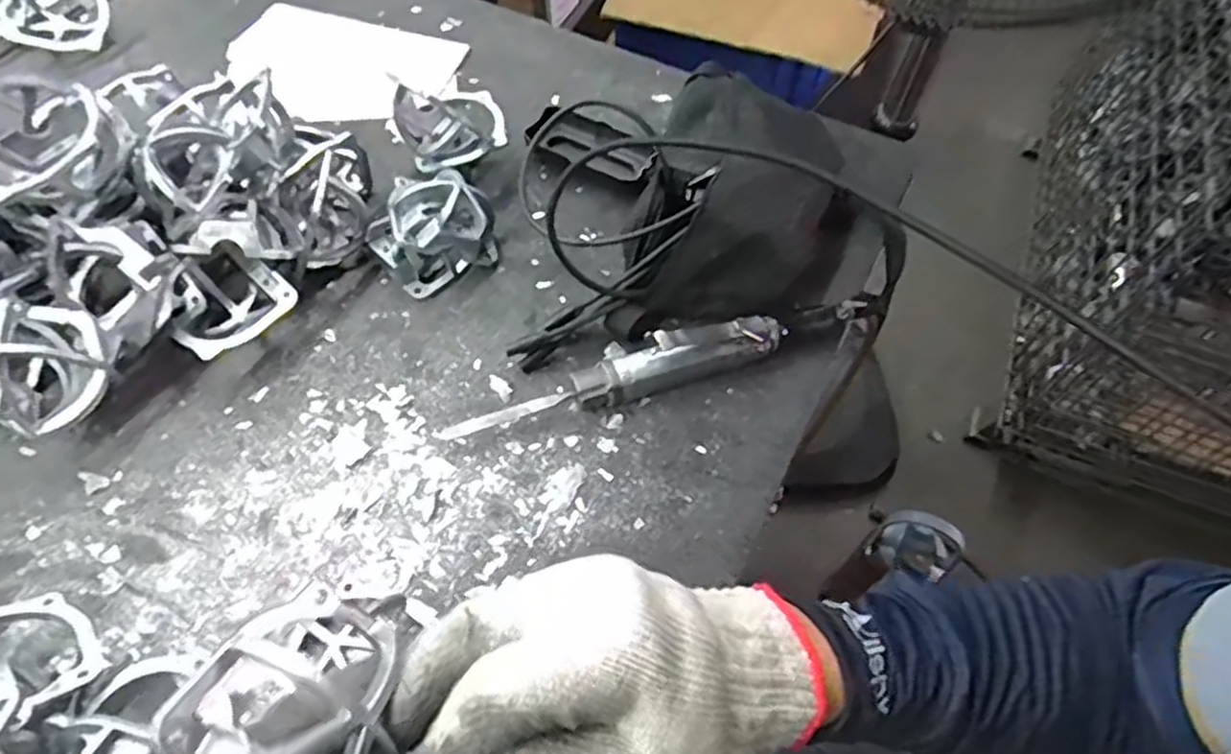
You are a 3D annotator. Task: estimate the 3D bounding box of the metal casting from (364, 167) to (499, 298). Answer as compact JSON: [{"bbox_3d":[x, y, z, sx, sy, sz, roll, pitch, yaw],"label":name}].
[{"bbox_3d":[-0.143,-0.116,0.574,0.084,0.059,0.082,37,64,19],"label":"metal casting"}]

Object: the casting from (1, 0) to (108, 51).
[{"bbox_3d":[-0.522,-0.346,0.696,0.079,0.060,0.074,-10,59,-8],"label":"casting"}]

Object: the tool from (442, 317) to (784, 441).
[{"bbox_3d":[0.003,-0.003,0.521,0.250,0.043,0.035,-18,61,-12],"label":"tool"}]

